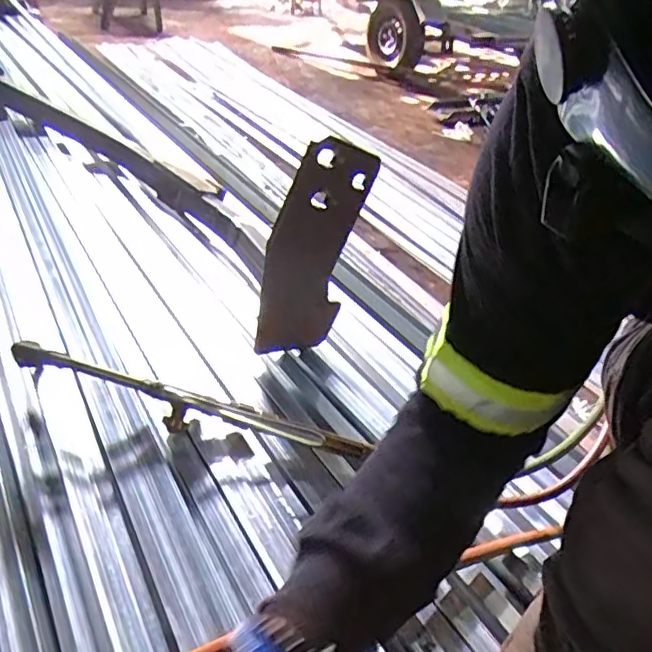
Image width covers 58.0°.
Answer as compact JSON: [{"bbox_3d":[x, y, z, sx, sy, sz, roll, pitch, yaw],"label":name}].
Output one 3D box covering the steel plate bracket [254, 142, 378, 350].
[{"bbox_3d":[-0.014,-0.091,0.754,0.012,0.292,0.164,36,34,30],"label":"steel plate bracket"}]

